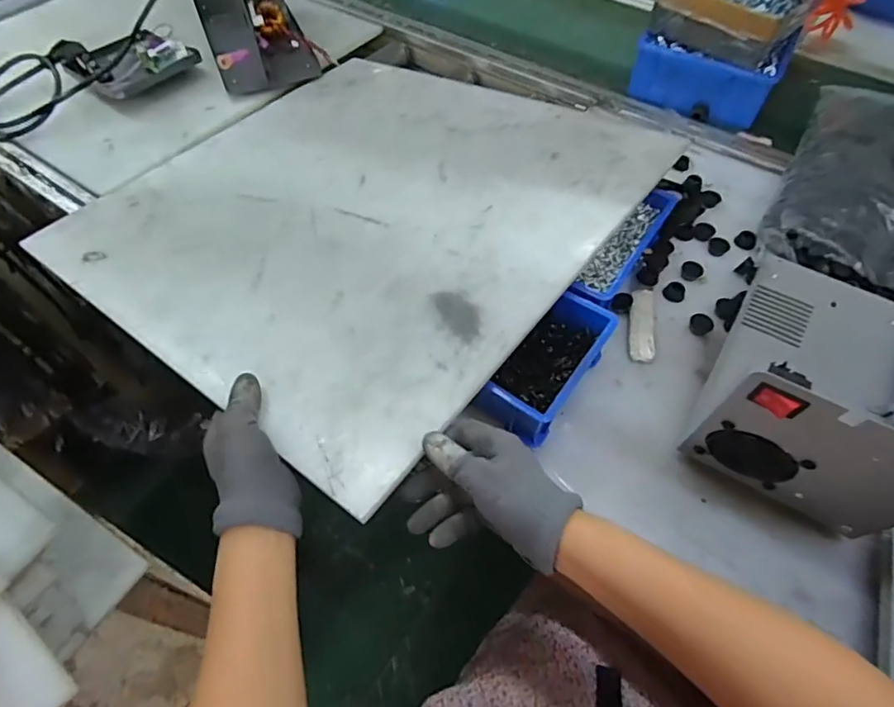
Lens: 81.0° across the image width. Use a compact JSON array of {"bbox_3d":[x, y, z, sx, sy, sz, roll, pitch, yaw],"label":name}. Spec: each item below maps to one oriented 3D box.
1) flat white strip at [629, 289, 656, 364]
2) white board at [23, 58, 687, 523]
[{"bbox_3d":[0.221,-0.033,0.593,0.028,0.007,0.103,9,57,6],"label":"flat white strip"},{"bbox_3d":[-0.107,-0.194,0.637,0.578,0.012,0.573,29,61,27],"label":"white board"}]

